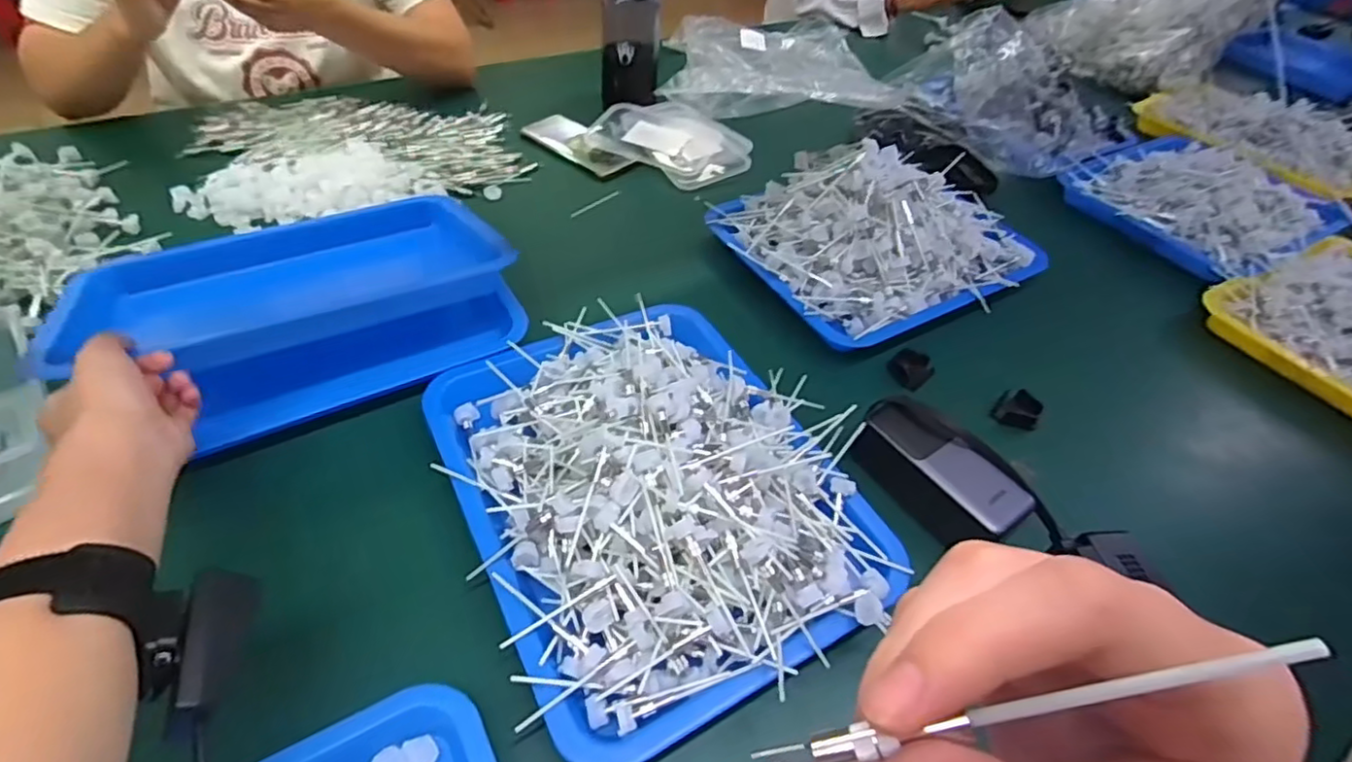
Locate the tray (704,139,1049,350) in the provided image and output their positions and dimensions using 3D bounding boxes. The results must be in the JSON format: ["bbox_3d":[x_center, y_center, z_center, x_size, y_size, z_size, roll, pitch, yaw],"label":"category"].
[{"bbox_3d":[0.235,-0.183,0.679,0.331,0.098,0.254,-19,52,-22],"label":"tray"}]

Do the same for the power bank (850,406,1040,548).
[{"bbox_3d":[0.206,0.074,0.496,0.057,0.050,0.131,-26,55,-26],"label":"power bank"}]

